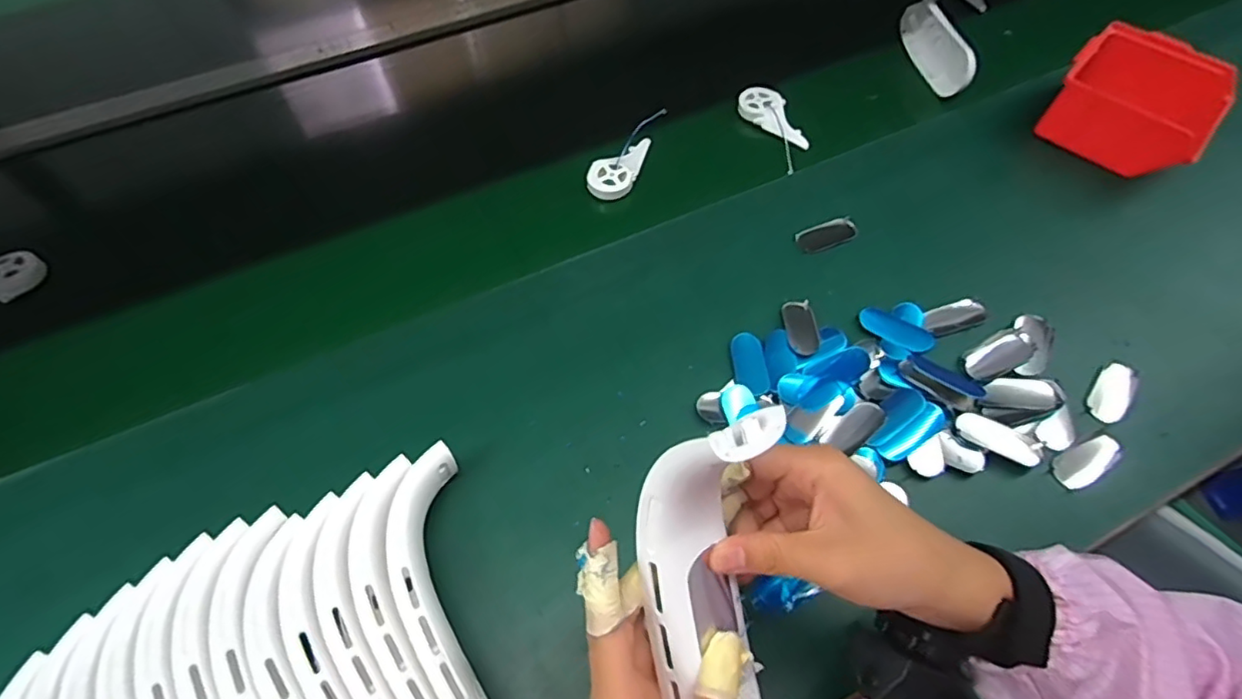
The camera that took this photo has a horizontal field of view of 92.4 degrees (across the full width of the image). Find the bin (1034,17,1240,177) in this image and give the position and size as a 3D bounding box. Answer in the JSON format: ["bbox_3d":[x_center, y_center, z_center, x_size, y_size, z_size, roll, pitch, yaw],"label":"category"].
[{"bbox_3d":[0.506,-0.241,0.589,0.136,0.067,0.119,39,68,21],"label":"bin"}]

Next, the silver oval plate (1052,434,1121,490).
[{"bbox_3d":[0.342,0.083,0.438,0.057,0.013,0.023,-22,56,-12],"label":"silver oval plate"}]

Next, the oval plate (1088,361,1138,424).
[{"bbox_3d":[0.381,0.032,0.461,0.025,0.006,0.058,36,65,20],"label":"oval plate"}]

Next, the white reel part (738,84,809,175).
[{"bbox_3d":[0.167,-0.237,0.633,0.045,0.014,0.119,-22,68,-11],"label":"white reel part"}]

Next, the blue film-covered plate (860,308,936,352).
[{"bbox_3d":[0.227,-0.016,0.492,0.060,0.004,0.026,32,63,18],"label":"blue film-covered plate"}]

